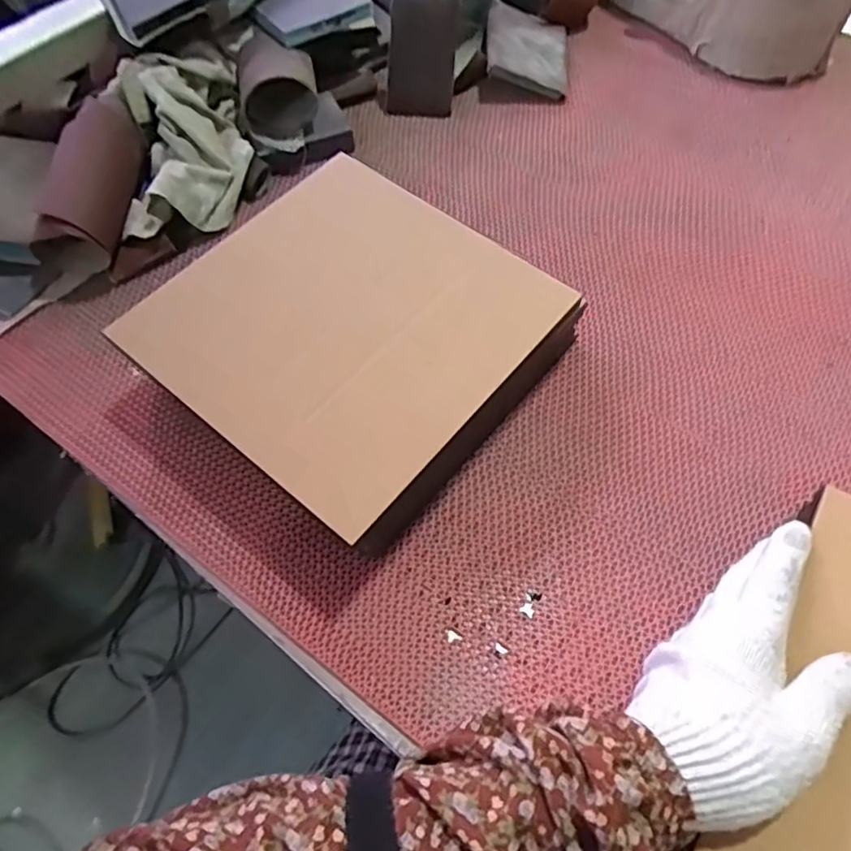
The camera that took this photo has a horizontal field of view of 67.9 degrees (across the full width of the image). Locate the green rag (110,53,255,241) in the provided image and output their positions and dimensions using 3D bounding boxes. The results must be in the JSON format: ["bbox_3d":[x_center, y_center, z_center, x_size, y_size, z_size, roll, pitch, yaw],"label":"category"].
[{"bbox_3d":[-0.226,-0.270,0.594,0.110,0.083,0.189,-6,62,-2],"label":"green rag"}]

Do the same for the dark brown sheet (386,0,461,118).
[{"bbox_3d":[-0.002,-0.369,0.634,0.064,0.107,0.016,5,37,0],"label":"dark brown sheet"}]

